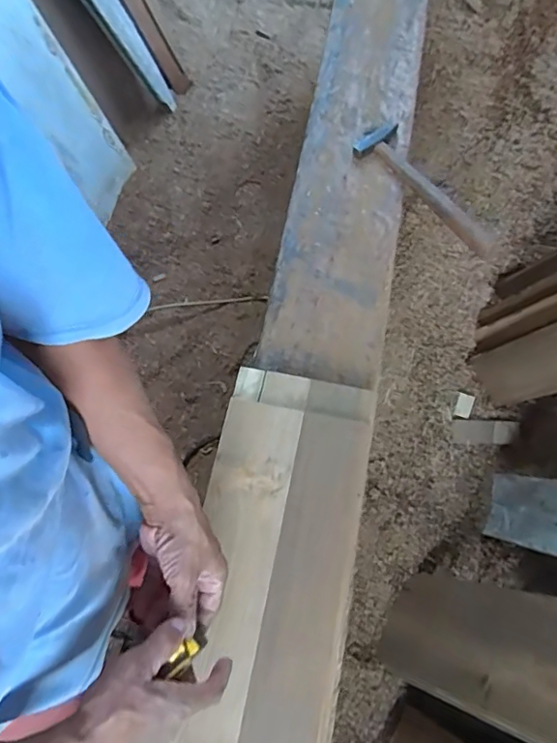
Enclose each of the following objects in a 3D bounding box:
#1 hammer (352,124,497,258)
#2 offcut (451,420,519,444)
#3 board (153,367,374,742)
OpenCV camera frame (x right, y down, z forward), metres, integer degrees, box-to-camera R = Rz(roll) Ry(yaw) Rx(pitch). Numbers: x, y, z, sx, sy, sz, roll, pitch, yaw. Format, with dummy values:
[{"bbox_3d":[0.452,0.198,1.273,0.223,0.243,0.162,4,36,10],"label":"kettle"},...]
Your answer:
[{"bbox_3d":[0.236,-0.287,0.858,0.076,0.028,0.282,-36,69,-12],"label":"hammer"},{"bbox_3d":[0.428,0.126,1.127,0.148,0.011,0.045,3,89,-8],"label":"offcut"},{"bbox_3d":[-0.030,0.321,0.607,0.187,0.032,0.677,10,67,7],"label":"board"}]

